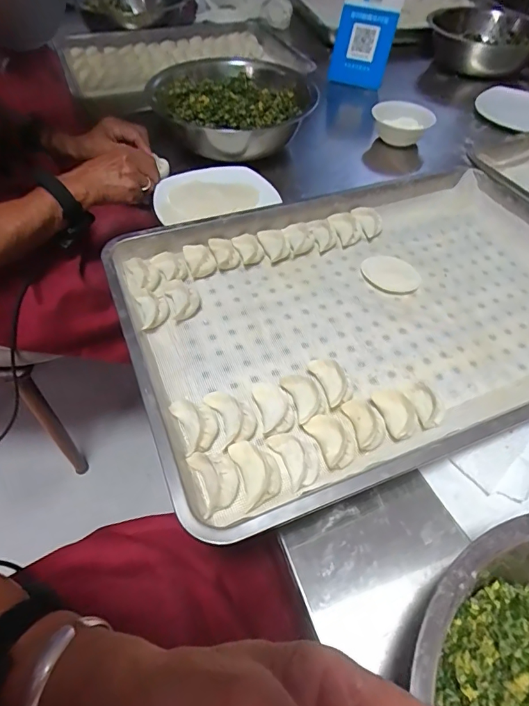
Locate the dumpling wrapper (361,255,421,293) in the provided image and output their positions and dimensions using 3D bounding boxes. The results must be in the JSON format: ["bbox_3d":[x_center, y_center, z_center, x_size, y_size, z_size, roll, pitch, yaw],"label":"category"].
[{"bbox_3d":[0.173,-0.109,0.588,0.076,0.004,0.076,1,52,-2],"label":"dumpling wrapper"}]

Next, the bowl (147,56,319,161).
[{"bbox_3d":[-0.063,-0.438,0.763,0.252,0.082,0.257,-20,56,-17],"label":"bowl"}]

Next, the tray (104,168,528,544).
[{"bbox_3d":[0.139,-0.062,0.517,0.574,0.050,0.390,-17,55,-15],"label":"tray"}]

